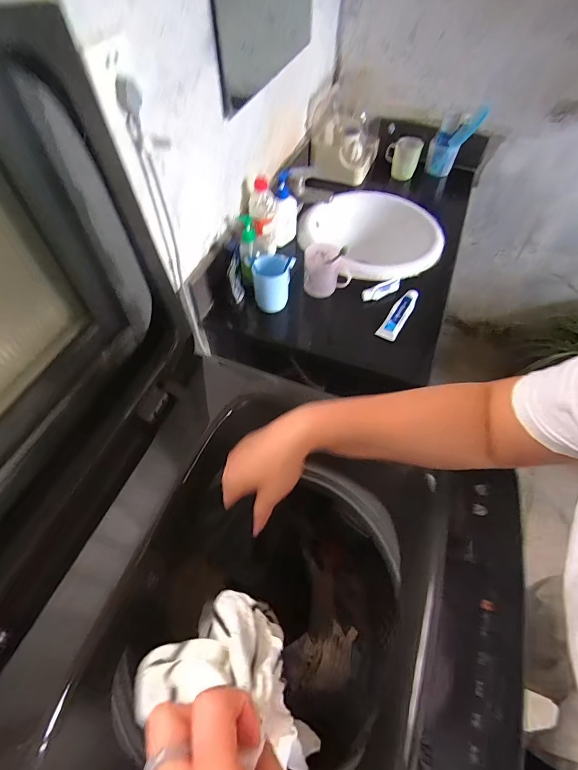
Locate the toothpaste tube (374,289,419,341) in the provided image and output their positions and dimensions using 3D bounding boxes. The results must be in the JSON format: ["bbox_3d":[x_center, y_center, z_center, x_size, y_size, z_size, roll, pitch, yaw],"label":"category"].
[{"bbox_3d":[0.261,-0.172,0.903,0.046,0.033,0.152,28,59,17],"label":"toothpaste tube"}]

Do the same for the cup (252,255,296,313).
[{"bbox_3d":[-0.037,-0.245,0.897,0.096,0.125,0.068,-7,56,-6],"label":"cup"}]

